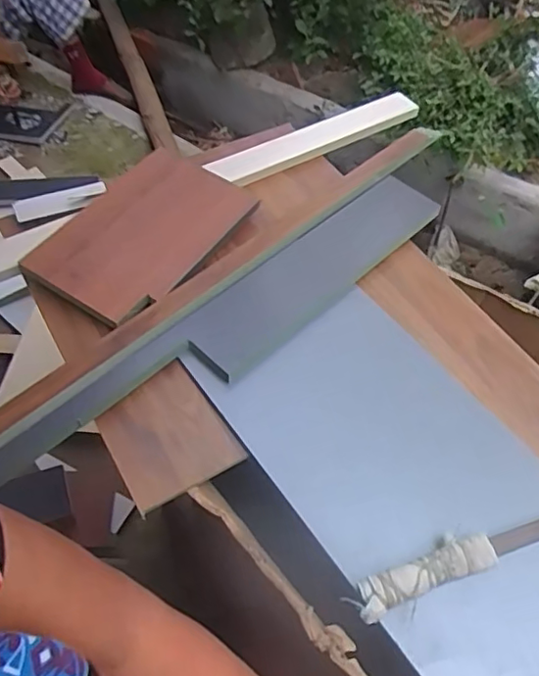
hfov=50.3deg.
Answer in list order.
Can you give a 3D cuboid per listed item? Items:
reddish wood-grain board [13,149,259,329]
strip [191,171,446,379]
[{"bbox_3d":[-0.149,-0.140,0.708,0.170,0.017,0.279,26,57,17],"label":"reddish wood-grain board"},{"bbox_3d":[0.064,-0.089,0.705,0.386,0.017,0.089,-39,80,-27],"label":"strip"}]

